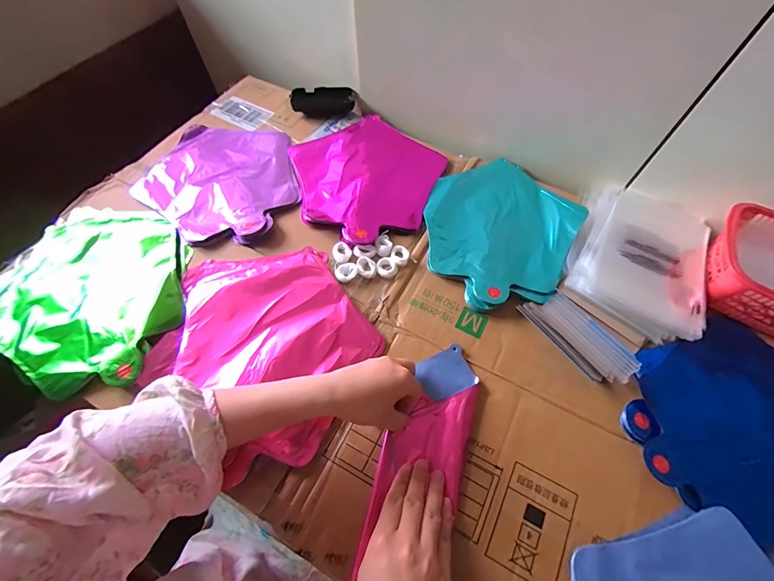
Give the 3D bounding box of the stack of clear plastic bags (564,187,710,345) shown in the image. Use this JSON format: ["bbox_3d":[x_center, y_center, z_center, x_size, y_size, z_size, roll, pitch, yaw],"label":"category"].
[{"bbox_3d":[0.342,-0.057,0.475,0.159,0.025,0.228,26,64,12],"label":"stack of clear plastic bags"}]

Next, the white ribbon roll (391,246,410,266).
[{"bbox_3d":[0.017,-0.046,0.473,0.024,0.009,0.027,11,62,4],"label":"white ribbon roll"}]

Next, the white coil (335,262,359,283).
[{"bbox_3d":[-0.055,-0.026,0.472,0.031,0.004,0.026,-36,68,-19],"label":"white coil"}]

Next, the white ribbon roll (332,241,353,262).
[{"bbox_3d":[-0.060,-0.052,0.474,0.025,0.009,0.026,1,61,-1],"label":"white ribbon roll"}]

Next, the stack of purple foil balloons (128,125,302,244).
[{"bbox_3d":[-0.241,-0.177,0.532,0.236,0.015,0.225,26,64,12],"label":"stack of purple foil balloons"}]

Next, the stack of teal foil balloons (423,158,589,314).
[{"bbox_3d":[0.154,-0.092,0.496,0.200,0.019,0.252,29,65,14],"label":"stack of teal foil balloons"}]

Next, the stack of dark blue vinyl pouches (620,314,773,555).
[{"bbox_3d":[0.398,0.146,0.382,0.253,0.028,0.223,28,64,13],"label":"stack of dark blue vinyl pouches"}]

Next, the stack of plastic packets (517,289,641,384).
[{"bbox_3d":[0.225,0.054,0.415,0.064,0.020,0.130,-35,68,-19],"label":"stack of plastic packets"}]

